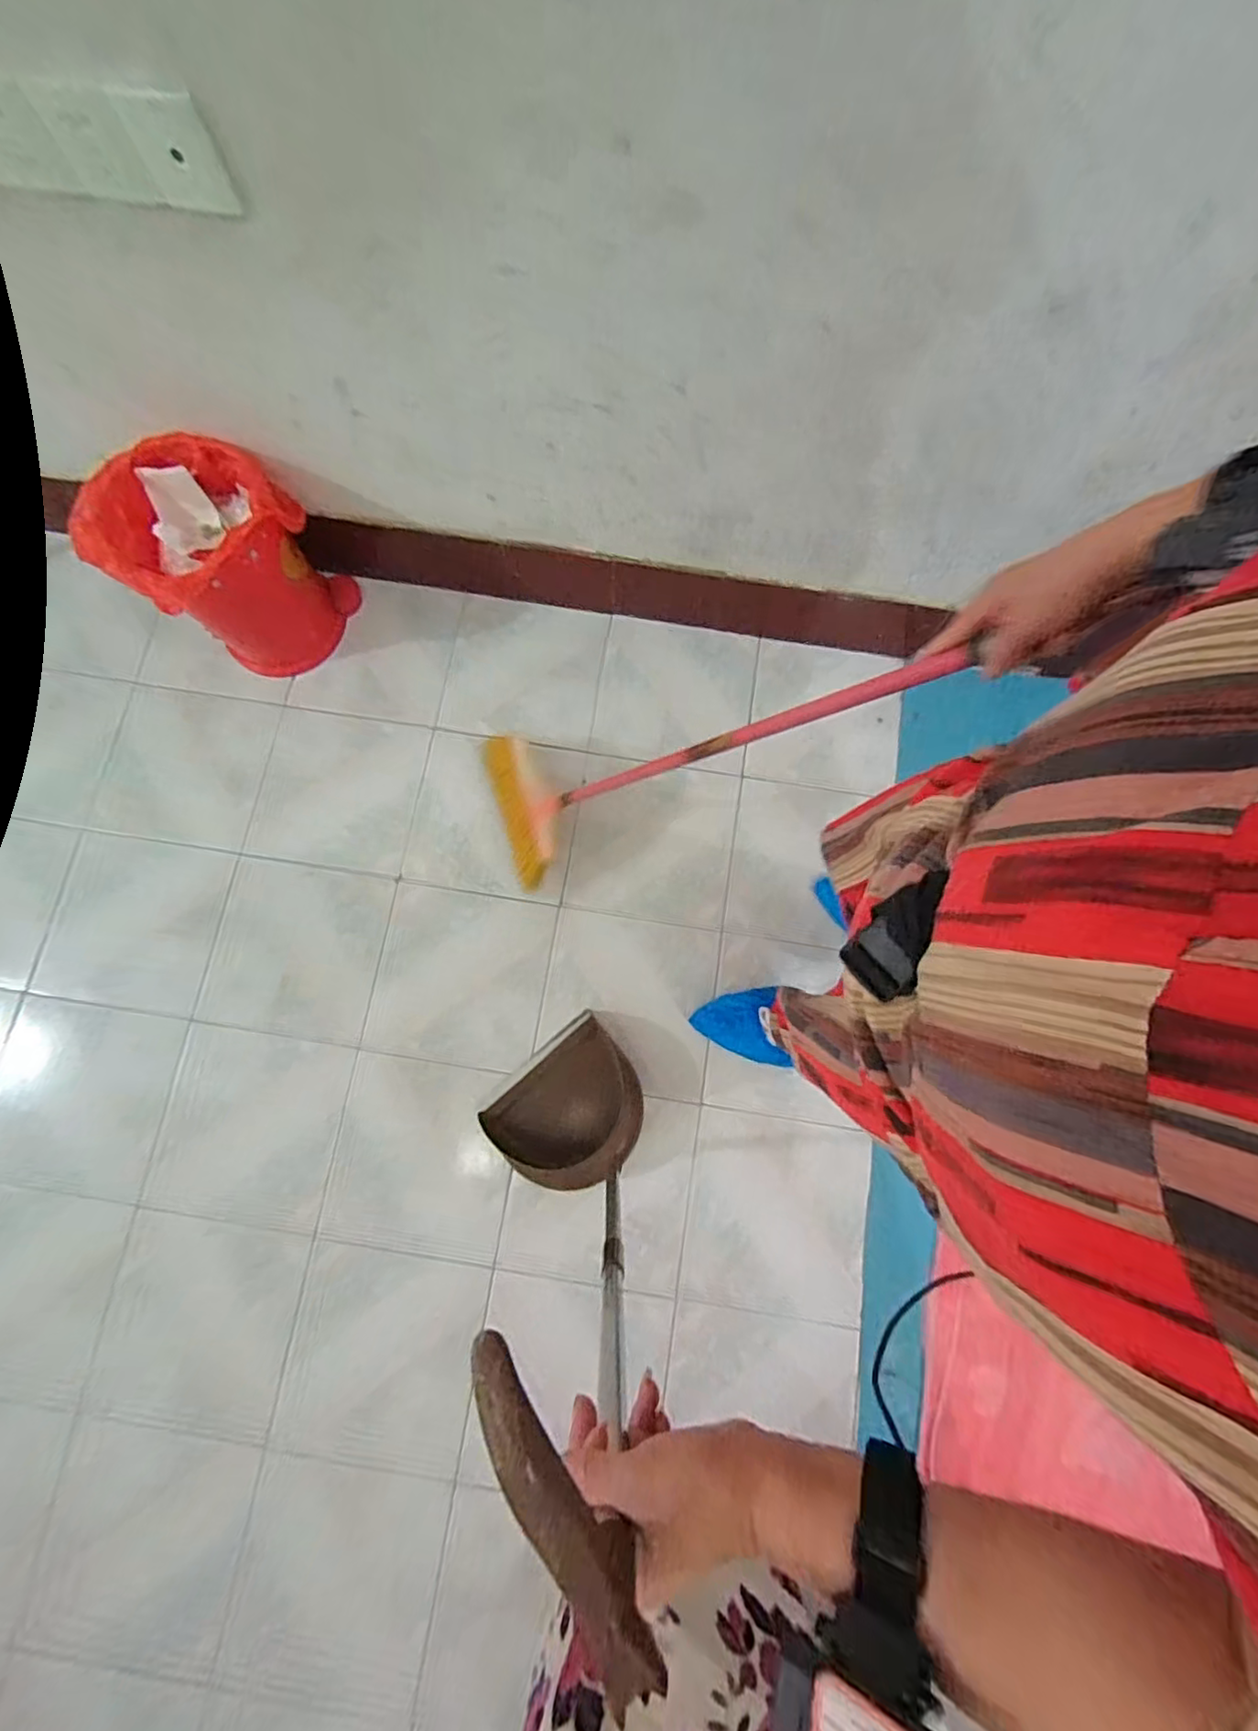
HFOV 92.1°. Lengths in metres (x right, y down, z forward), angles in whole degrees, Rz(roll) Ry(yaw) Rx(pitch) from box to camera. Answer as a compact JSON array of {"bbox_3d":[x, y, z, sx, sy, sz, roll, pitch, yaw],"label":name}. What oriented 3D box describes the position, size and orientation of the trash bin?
[{"bbox_3d":[-0.676,-0.512,1.072,0.280,0.314,0.276,0,79,0],"label":"trash bin"}]

